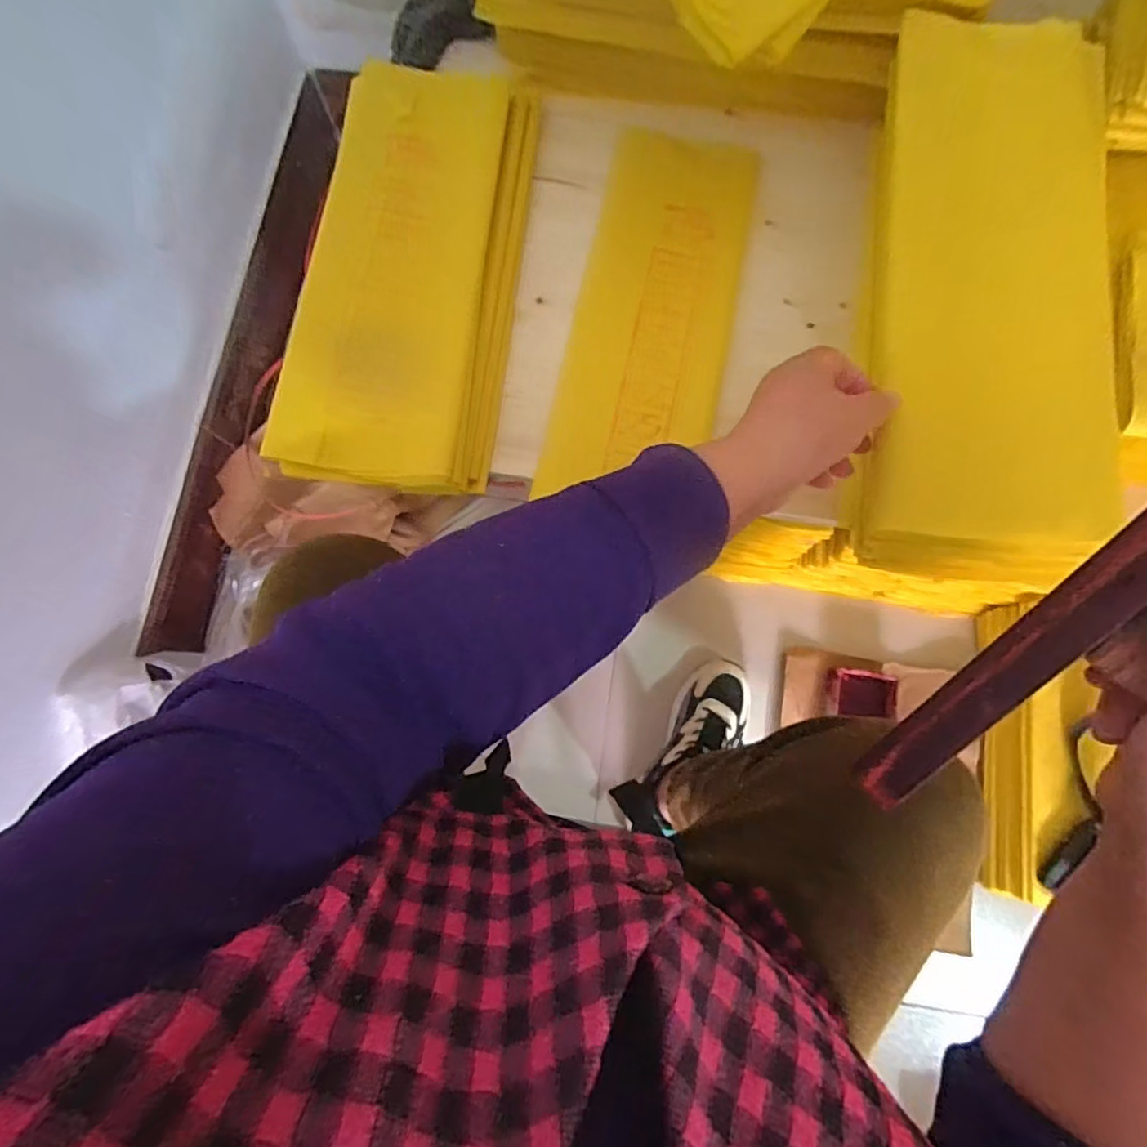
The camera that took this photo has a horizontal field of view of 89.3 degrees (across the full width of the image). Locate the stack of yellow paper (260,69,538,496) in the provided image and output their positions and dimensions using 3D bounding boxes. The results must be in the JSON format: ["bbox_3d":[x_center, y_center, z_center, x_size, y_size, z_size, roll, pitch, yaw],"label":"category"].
[{"bbox_3d":[-0.126,-0.242,0.473,0.160,0.045,0.381,7,79,2],"label":"stack of yellow paper"}]

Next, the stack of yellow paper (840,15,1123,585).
[{"bbox_3d":[0.278,-0.181,0.385,0.151,0.044,0.358,5,86,2],"label":"stack of yellow paper"}]

